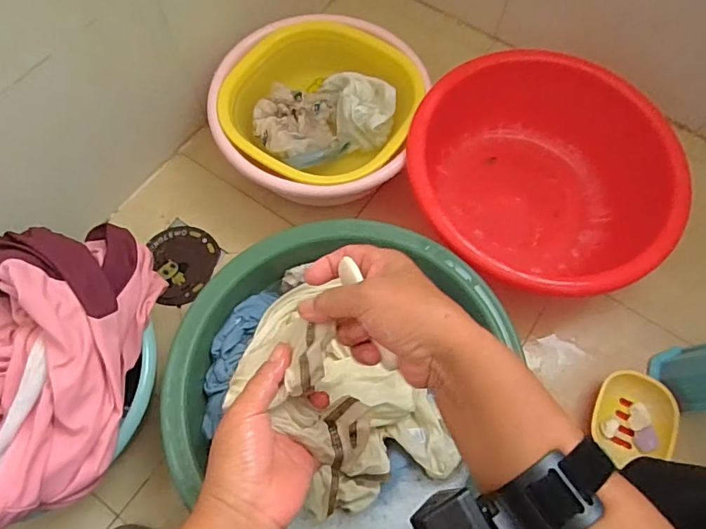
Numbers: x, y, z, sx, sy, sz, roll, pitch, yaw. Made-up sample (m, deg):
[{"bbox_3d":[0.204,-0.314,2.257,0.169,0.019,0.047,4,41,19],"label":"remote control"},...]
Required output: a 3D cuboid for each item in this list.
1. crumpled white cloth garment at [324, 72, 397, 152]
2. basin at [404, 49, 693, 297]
[{"bbox_3d":[0.016,-0.226,0.705,0.097,0.039,0.118,-14,68,-8],"label":"crumpled white cloth garment"},{"bbox_3d":[0.252,-0.104,0.692,0.360,0.137,0.329,1,67,-2],"label":"basin"}]

